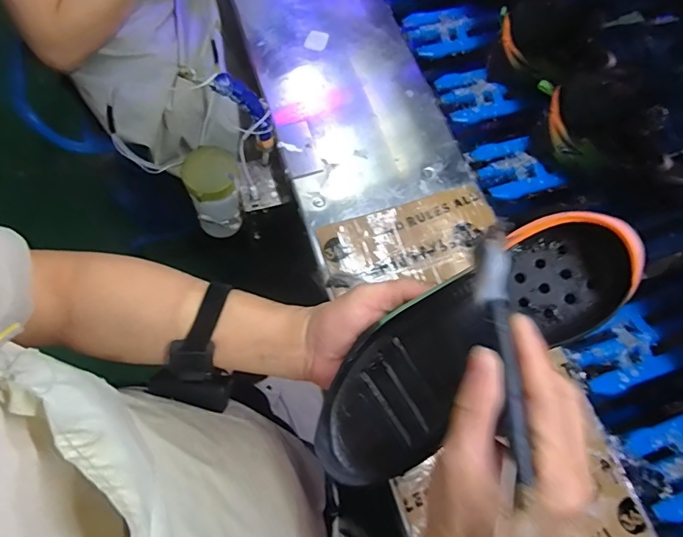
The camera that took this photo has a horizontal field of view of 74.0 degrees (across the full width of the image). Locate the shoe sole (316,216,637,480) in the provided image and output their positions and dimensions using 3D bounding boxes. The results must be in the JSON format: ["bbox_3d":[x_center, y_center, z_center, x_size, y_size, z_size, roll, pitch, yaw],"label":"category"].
[{"bbox_3d":[0.082,0.056,0.324,0.249,0.043,0.092,-40,72,12],"label":"shoe sole"}]

